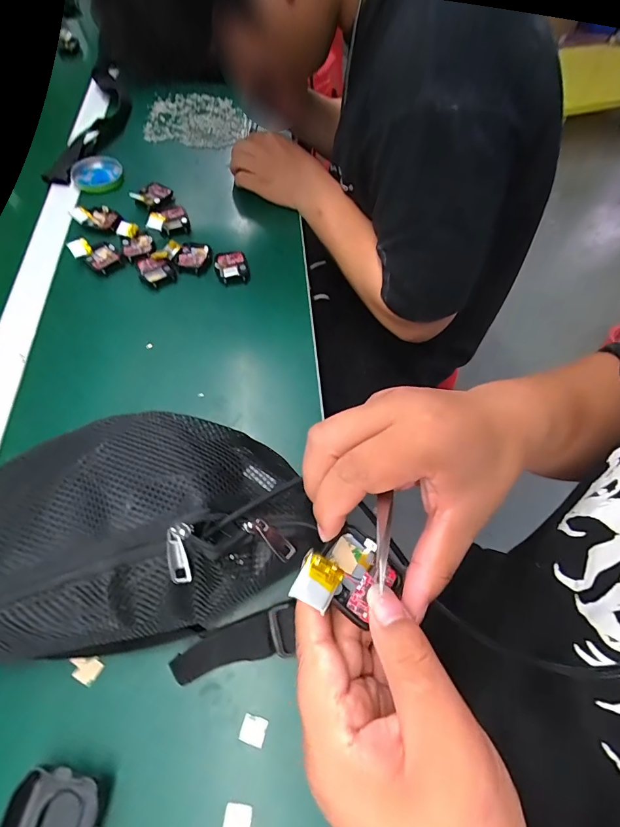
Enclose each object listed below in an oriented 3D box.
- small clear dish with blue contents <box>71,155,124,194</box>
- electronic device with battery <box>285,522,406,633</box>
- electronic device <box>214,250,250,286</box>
[{"bbox_3d":[-0.294,-0.332,0.548,0.066,0.016,0.067,1,62,-2],"label":"small clear dish with blue contents"},{"bbox_3d":[0.020,0.080,0.194,0.043,0.023,0.046,36,66,16],"label":"electronic device with battery"},{"bbox_3d":[-0.094,-0.175,0.475,0.038,0.013,0.048,-13,63,-9],"label":"electronic device"}]

